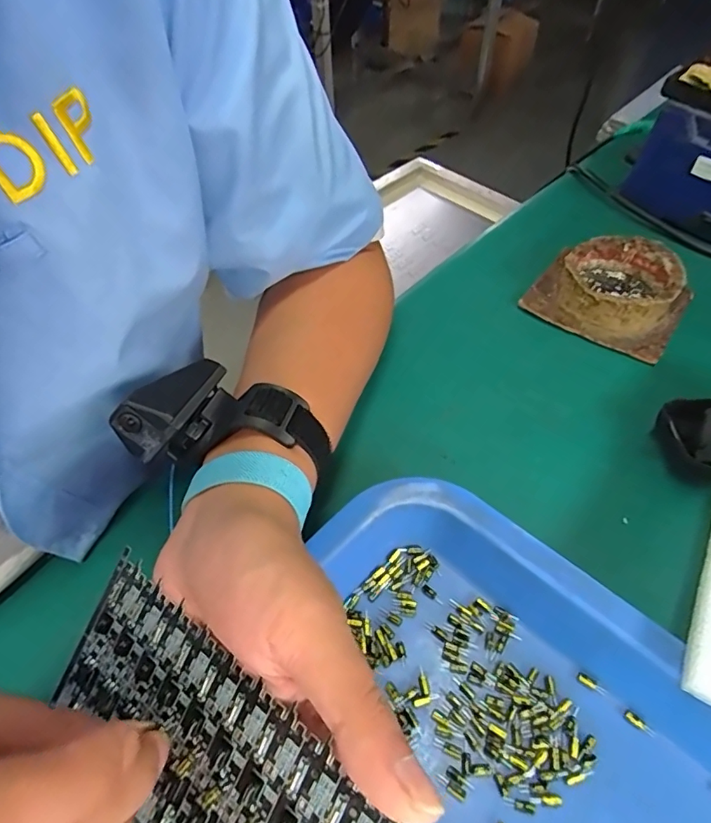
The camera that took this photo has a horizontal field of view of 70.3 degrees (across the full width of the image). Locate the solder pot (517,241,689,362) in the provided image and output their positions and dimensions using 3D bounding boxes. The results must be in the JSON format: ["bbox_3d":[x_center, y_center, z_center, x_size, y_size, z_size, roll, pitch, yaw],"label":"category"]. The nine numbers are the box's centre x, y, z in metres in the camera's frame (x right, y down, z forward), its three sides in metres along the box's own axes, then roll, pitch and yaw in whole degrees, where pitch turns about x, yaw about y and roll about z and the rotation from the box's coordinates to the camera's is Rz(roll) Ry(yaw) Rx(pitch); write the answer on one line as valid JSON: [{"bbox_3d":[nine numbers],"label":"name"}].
[{"bbox_3d":[0.199,-0.096,0.397,0.107,0.043,0.085,30,59,26],"label":"solder pot"}]

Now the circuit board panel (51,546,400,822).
[{"bbox_3d":[-0.055,0.127,0.178,0.162,0.004,0.072,23,86,32],"label":"circuit board panel"}]

